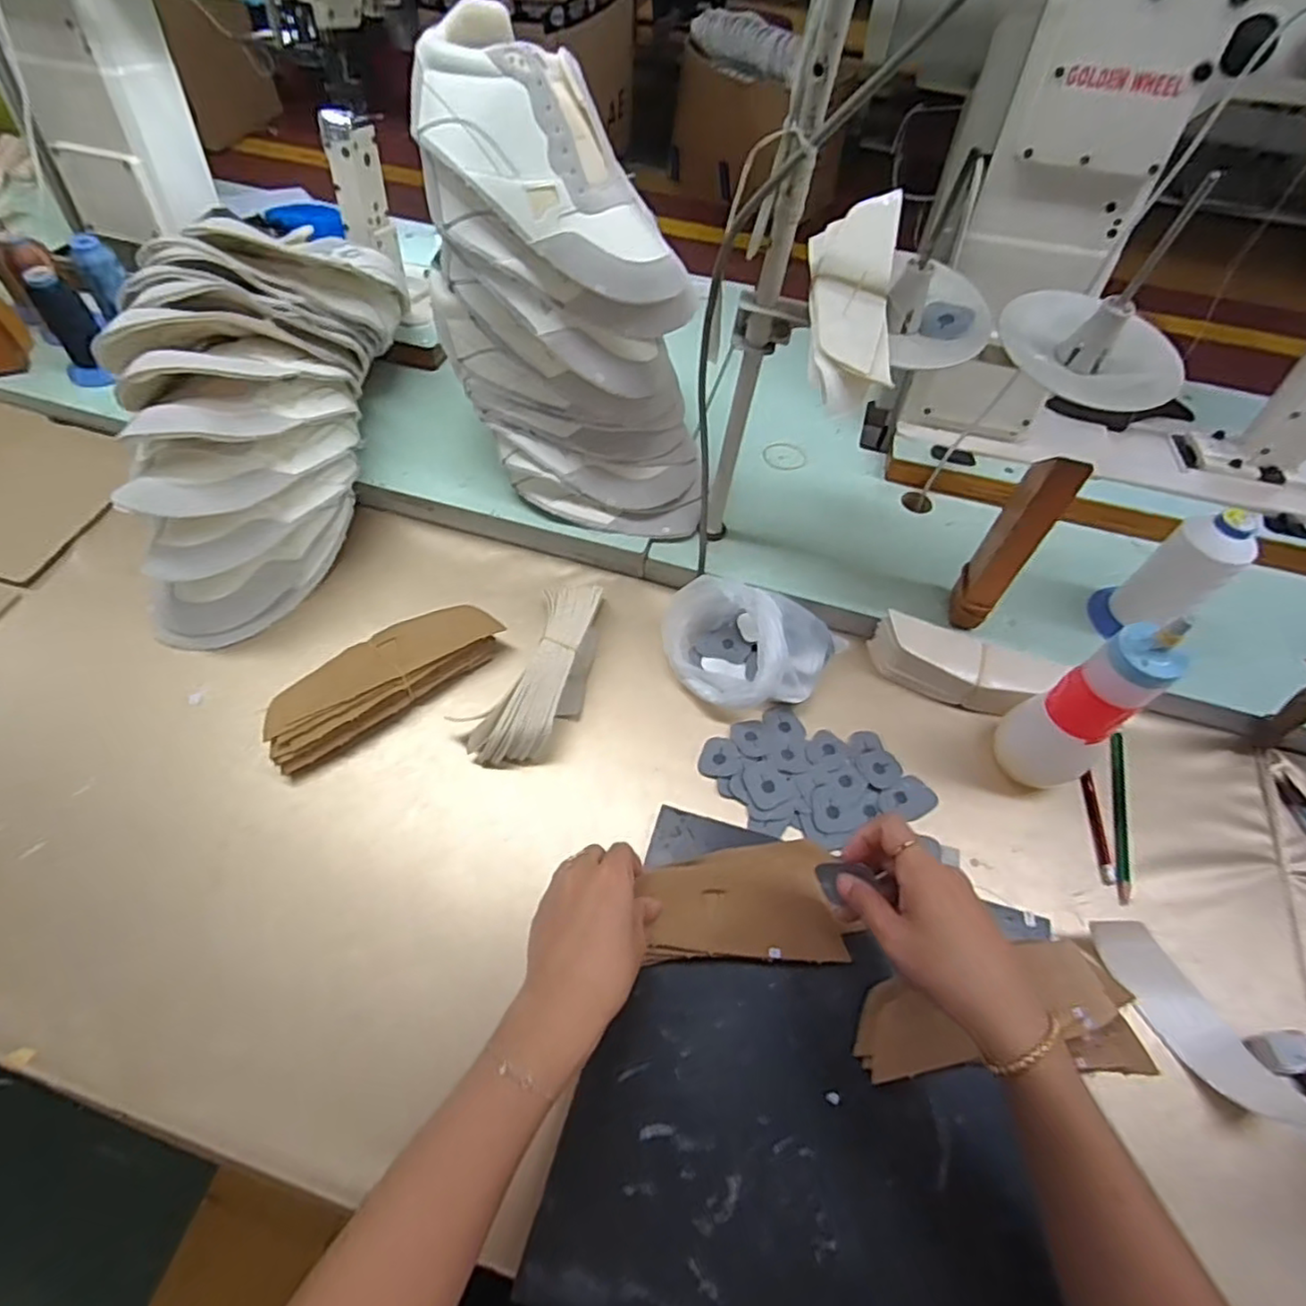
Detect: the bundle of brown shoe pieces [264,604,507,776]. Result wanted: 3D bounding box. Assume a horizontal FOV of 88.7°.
[{"bbox_3d":[-0.237,0.021,0.591,0.210,0.039,0.065,-35,66,-21],"label":"bundle of brown shoe pieces"}]

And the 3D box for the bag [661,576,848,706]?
[{"bbox_3d":[0.090,-0.006,0.604,0.165,0.066,0.119,12,59,4],"label":"bag"}]

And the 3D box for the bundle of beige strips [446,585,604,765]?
[{"bbox_3d":[-0.103,0.009,0.598,0.081,0.048,0.188,16,59,7],"label":"bundle of beige strips"}]

